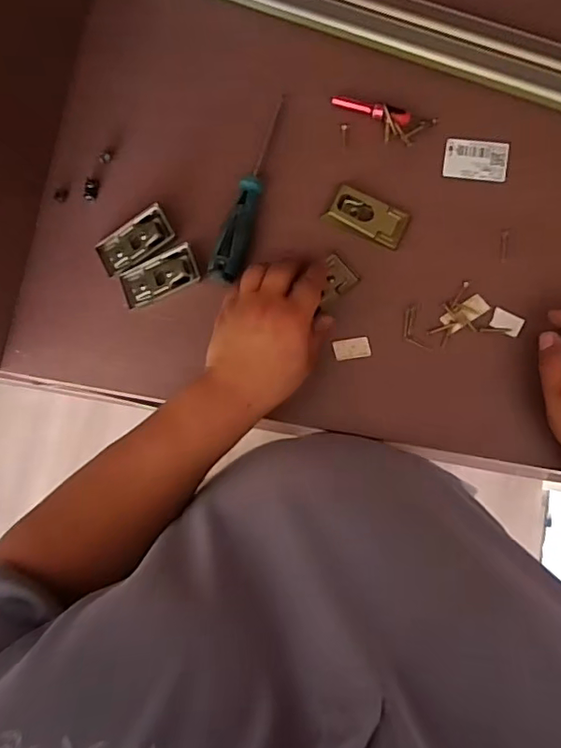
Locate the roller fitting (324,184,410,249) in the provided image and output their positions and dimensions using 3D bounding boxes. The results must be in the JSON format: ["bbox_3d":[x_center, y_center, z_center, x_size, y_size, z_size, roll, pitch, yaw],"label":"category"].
[{"bbox_3d":[0.087,-0.155,0.535,0.075,0.016,0.039,25,87,9],"label":"roller fitting"}]

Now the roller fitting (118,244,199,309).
[{"bbox_3d":[-0.124,-0.099,0.553,0.080,0.015,0.041,-19,81,5],"label":"roller fitting"}]

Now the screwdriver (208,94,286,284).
[{"bbox_3d":[-0.025,-0.187,0.543,0.029,0.029,0.203,19,86,9],"label":"screwdriver"}]

